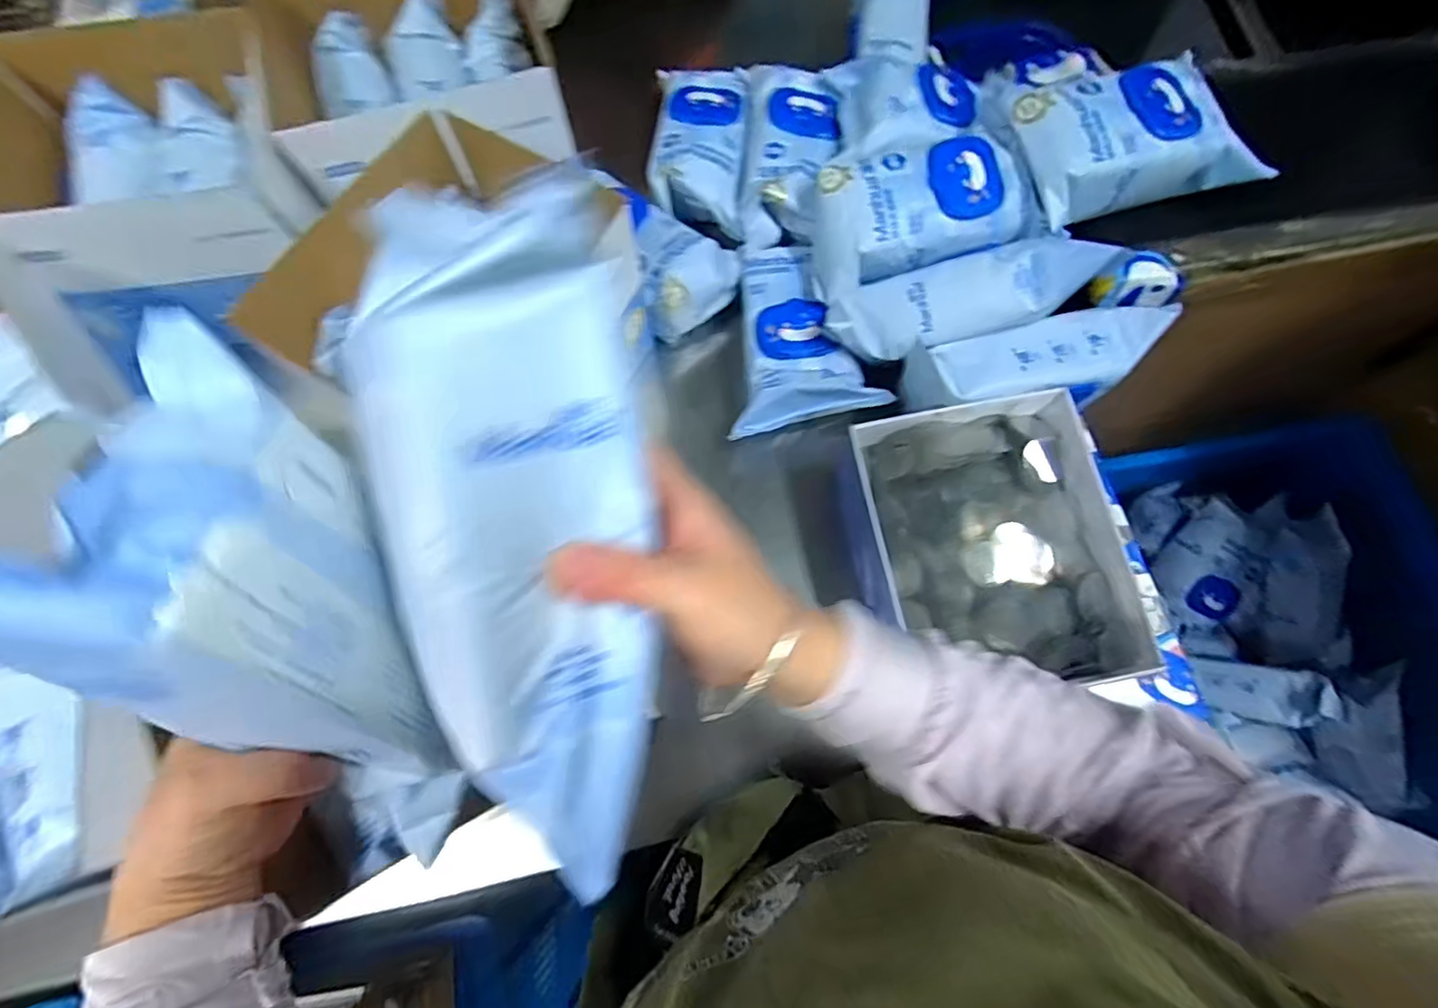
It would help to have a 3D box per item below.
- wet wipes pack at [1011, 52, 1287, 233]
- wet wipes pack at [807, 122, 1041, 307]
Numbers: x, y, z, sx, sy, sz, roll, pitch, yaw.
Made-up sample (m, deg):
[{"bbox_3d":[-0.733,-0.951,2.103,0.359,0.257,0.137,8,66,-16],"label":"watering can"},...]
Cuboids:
[{"bbox_3d":[0.381,-0.332,0.577,0.212,0.067,0.117,-16,73,-4],"label":"wet wipes pack"},{"bbox_3d":[0.186,-0.280,0.598,0.197,0.067,0.136,-23,74,-6],"label":"wet wipes pack"}]

